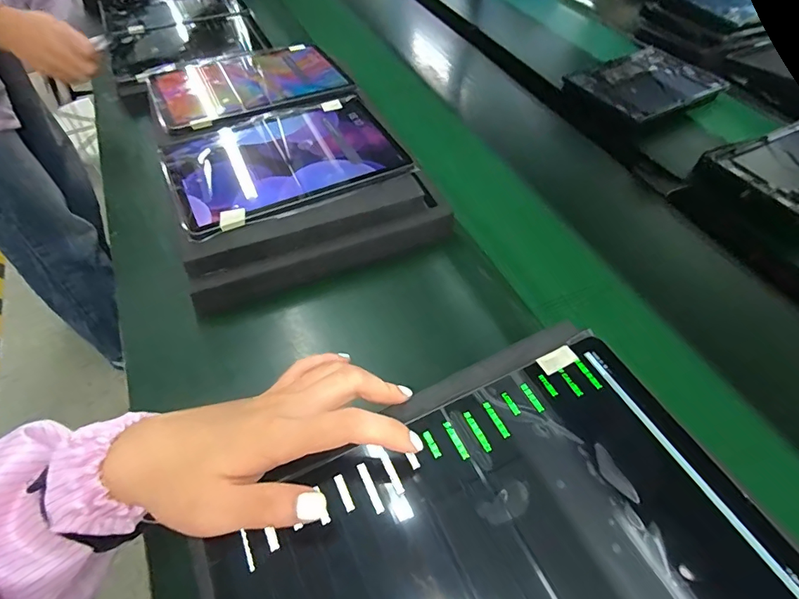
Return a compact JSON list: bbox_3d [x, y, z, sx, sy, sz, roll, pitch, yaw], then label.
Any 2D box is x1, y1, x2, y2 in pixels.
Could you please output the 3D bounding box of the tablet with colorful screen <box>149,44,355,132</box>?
[{"bbox_3d":[-0.208,-0.304,0.619,0.251,0.011,0.179,-19,56,-16],"label":"tablet with colorful screen"}]

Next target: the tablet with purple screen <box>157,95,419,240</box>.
[{"bbox_3d":[-0.132,-0.166,0.518,0.259,0.010,0.171,-23,60,-17],"label":"tablet with purple screen"}]

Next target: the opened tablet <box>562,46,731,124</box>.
[{"bbox_3d":[0.427,-0.368,0.757,0.279,0.019,0.159,-28,62,-23],"label":"opened tablet"}]

